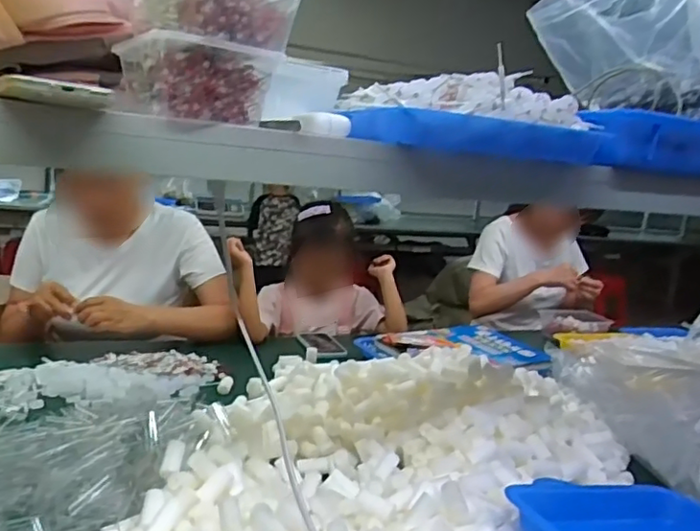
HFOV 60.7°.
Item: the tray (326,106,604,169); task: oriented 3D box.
[{"bbox_3d":[0.129,-0.131,0.619,0.243,0.043,0.155,1,11,-27],"label":"tray"}]

